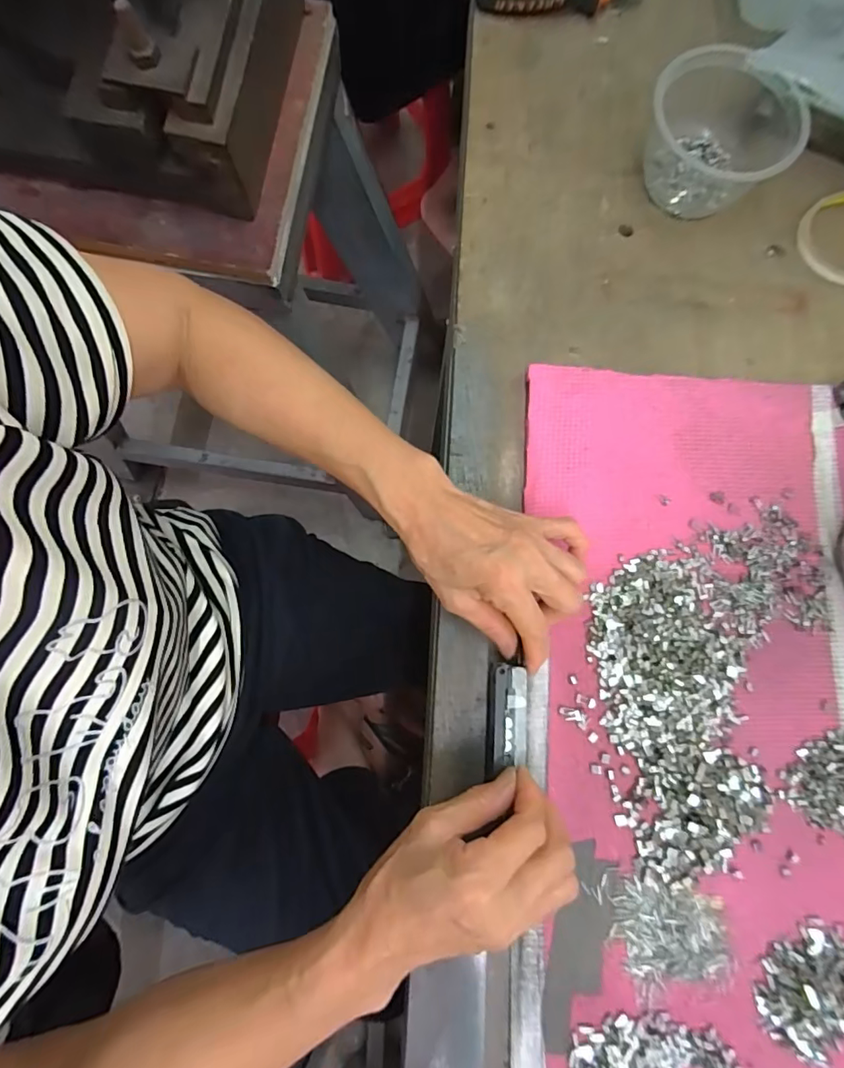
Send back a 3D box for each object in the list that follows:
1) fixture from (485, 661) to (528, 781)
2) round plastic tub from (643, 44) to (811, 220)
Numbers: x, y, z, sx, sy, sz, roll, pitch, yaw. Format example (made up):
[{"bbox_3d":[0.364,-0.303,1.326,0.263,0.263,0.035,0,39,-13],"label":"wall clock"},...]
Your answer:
[{"bbox_3d":[0.056,0.123,0.333,0.025,0.010,0.070,6,78,0],"label":"fixture"},{"bbox_3d":[0.242,-0.329,0.409,0.116,0.063,0.120,0,80,-1],"label":"round plastic tub"}]

